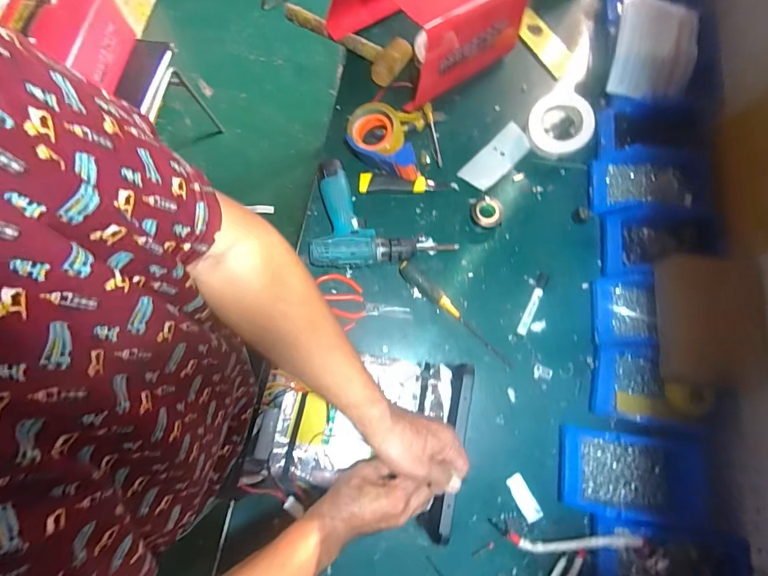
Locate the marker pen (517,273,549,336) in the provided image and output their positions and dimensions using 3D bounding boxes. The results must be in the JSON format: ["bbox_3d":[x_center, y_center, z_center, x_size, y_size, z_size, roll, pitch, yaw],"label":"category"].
[{"bbox_3d":[0.268,0.027,0.706,0.019,0.019,0.128,28,77,6],"label":"marker pen"}]

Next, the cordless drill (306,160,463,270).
[{"bbox_3d":[-0.002,-0.134,0.721,0.259,0.052,0.194,-2,76,-2],"label":"cordless drill"}]

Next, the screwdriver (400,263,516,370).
[{"bbox_3d":[0.130,0.040,0.697,0.252,0.026,0.032,40,78,8],"label":"screwdriver"}]

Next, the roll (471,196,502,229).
[{"bbox_3d":[0.198,-0.145,0.748,0.057,0.019,0.066,28,77,6],"label":"roll"}]

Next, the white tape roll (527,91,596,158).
[{"bbox_3d":[0.348,-0.326,0.776,0.123,0.052,0.131,41,78,9],"label":"white tape roll"}]

